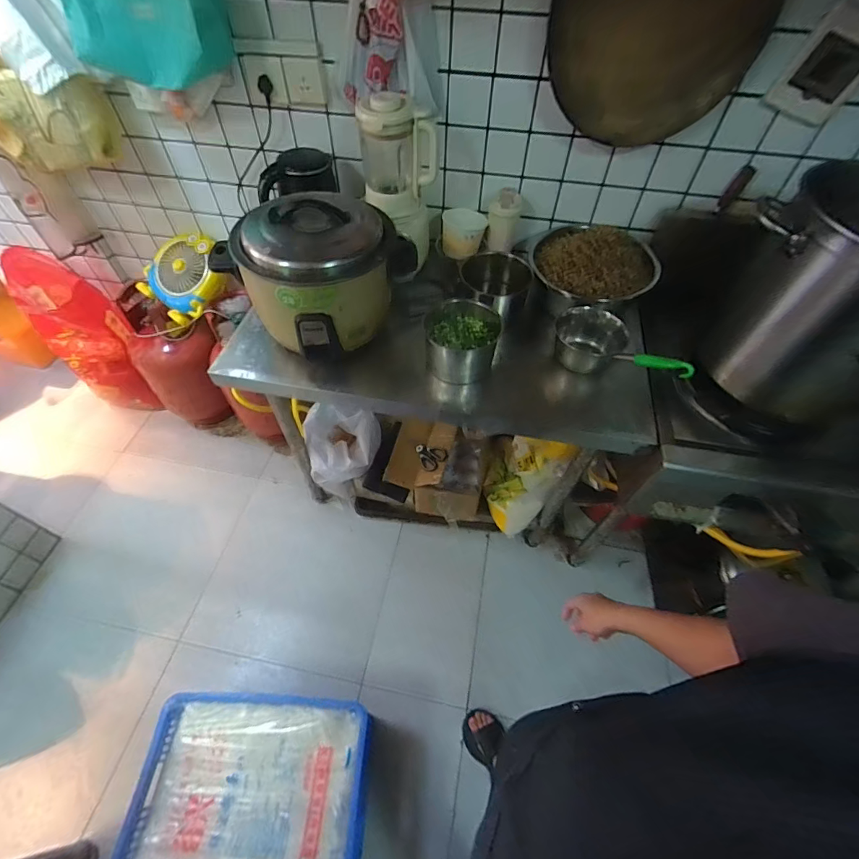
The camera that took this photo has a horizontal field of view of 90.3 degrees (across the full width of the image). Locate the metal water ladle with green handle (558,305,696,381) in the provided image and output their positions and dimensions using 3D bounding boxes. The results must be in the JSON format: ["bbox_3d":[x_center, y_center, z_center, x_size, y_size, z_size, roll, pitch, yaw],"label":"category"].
[{"bbox_3d":[0.400,-0.165,0.902,0.127,0.119,0.312,-22,36,-15],"label":"metal water ladle with green handle"}]

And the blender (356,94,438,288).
[{"bbox_3d":[-0.060,-0.566,1.035,0.133,0.376,0.161,-37,61,-24],"label":"blender"}]

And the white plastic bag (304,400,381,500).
[{"bbox_3d":[-0.280,0.081,1.444,0.226,0.298,0.249,2,53,3],"label":"white plastic bag"}]

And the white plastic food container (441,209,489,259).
[{"bbox_3d":[0.089,-0.529,1.154,0.123,0.085,0.110,4,53,4],"label":"white plastic food container"}]

